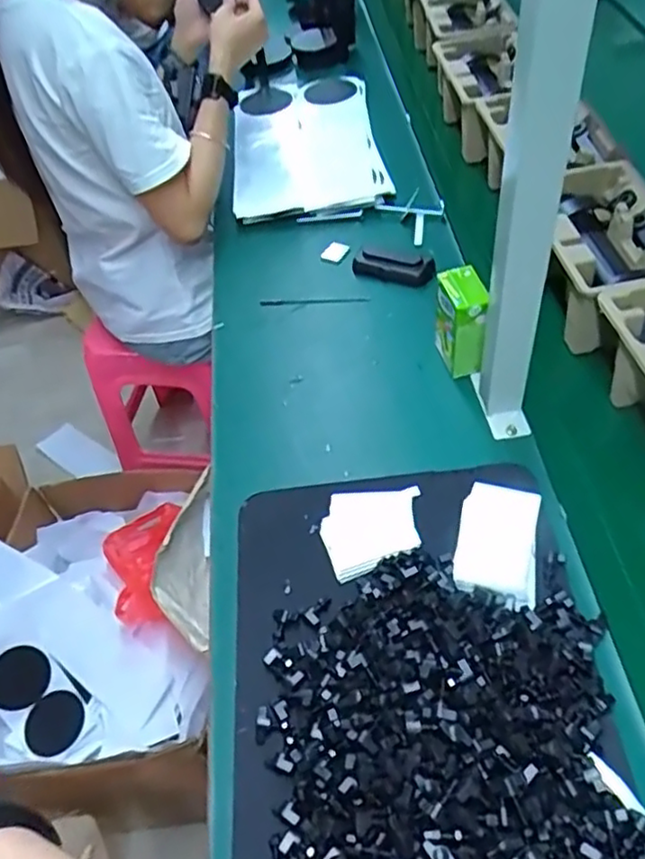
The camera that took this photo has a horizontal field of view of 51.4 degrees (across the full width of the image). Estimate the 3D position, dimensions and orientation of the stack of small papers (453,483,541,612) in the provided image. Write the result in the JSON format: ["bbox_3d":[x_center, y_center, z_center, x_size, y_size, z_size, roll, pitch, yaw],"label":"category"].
[{"bbox_3d":[0.155,0.101,0.592,0.068,0.015,0.099,10,70,11],"label":"stack of small papers"}]

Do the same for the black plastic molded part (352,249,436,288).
[{"bbox_3d":[0.096,-0.221,0.911,0.117,0.028,0.036,15,57,21],"label":"black plastic molded part"}]

